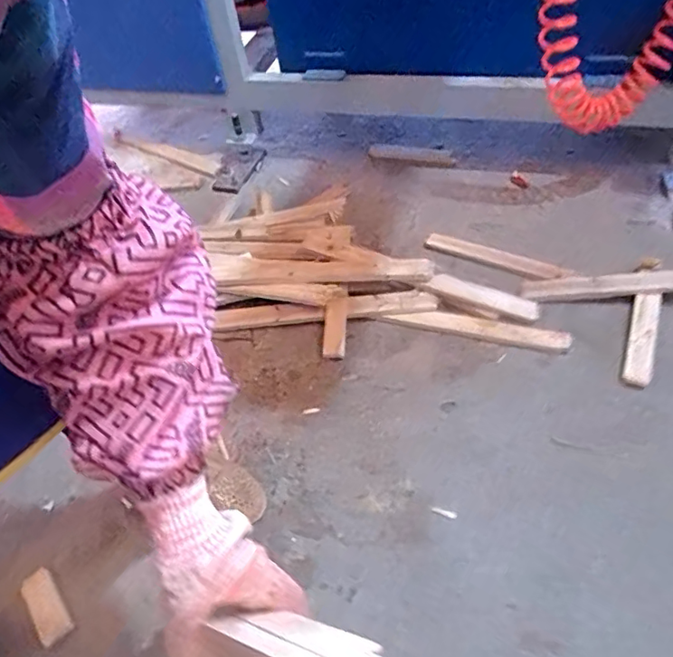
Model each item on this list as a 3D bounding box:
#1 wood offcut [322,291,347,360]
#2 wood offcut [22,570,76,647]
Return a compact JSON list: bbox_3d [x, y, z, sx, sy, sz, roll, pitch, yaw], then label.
[{"bbox_3d":[-0.004,-0.004,1.058,0.044,0.015,0.138,1,63,7],"label":"wood offcut"},{"bbox_3d":[-0.416,0.394,0.774,0.041,0.014,0.099,-34,53,-22],"label":"wood offcut"}]

